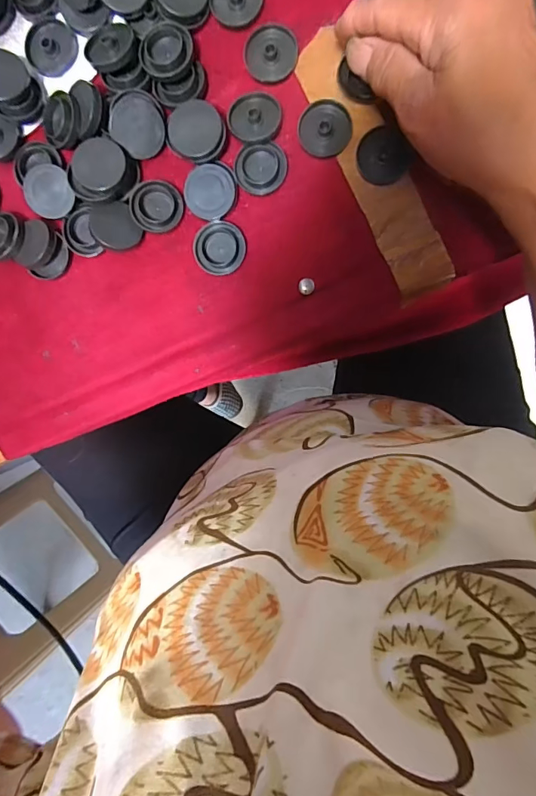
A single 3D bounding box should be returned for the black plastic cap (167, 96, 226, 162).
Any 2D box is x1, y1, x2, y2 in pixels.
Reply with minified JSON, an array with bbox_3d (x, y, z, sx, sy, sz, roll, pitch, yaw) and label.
[{"bbox_3d":[-0.044,-0.161,0.267,0.035,0.005,0.032,3,121,6],"label":"black plastic cap"}]

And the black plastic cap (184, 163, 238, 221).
[{"bbox_3d":[-0.036,-0.132,0.281,0.031,0.007,0.033,5,96,6],"label":"black plastic cap"}]

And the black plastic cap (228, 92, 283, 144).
[{"bbox_3d":[-0.008,-0.175,0.276,0.032,0.009,0.028,15,97,4],"label":"black plastic cap"}]

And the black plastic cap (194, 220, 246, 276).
[{"bbox_3d":[-0.032,-0.098,0.288,0.033,0.004,0.033,1,96,6],"label":"black plastic cap"}]

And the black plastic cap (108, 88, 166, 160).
[{"bbox_3d":[-0.081,-0.171,0.276,0.035,0.011,0.035,-6,119,-11],"label":"black plastic cap"}]

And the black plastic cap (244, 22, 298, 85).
[{"bbox_3d":[0.002,-0.211,0.272,0.032,0.010,0.029,0,96,6],"label":"black plastic cap"}]

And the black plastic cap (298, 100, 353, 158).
[{"bbox_3d":[0.035,-0.168,0.273,0.032,0.006,0.032,1,96,6],"label":"black plastic cap"}]

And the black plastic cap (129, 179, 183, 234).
[{"bbox_3d":[-0.072,-0.125,0.288,0.033,0.007,0.031,1,96,6],"label":"black plastic cap"}]

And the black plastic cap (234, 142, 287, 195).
[{"bbox_3d":[-0.005,-0.145,0.279,0.032,0.007,0.029,5,96,6],"label":"black plastic cap"}]

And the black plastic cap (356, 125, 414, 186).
[{"bbox_3d":[0.071,-0.149,0.273,0.030,0.005,0.032,1,96,6],"label":"black plastic cap"}]

